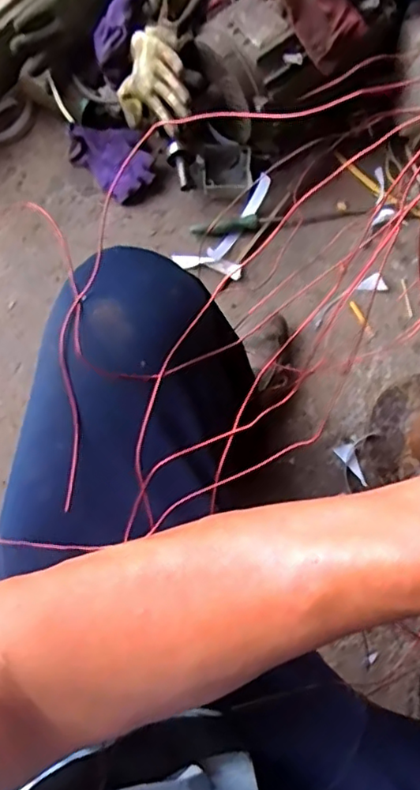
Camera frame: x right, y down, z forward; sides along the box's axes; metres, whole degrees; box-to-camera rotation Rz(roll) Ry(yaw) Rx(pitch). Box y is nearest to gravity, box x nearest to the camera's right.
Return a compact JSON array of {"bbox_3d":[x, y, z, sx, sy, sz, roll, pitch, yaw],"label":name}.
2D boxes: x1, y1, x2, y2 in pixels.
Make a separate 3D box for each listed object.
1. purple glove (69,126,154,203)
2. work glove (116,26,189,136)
[{"bbox_3d":[-0.140,-0.351,0.851,0.120,0.062,0.089,43,82,9],"label":"purple glove"},{"bbox_3d":[-0.083,-0.425,0.778,0.088,0.081,0.137,-14,79,-4],"label":"work glove"}]

